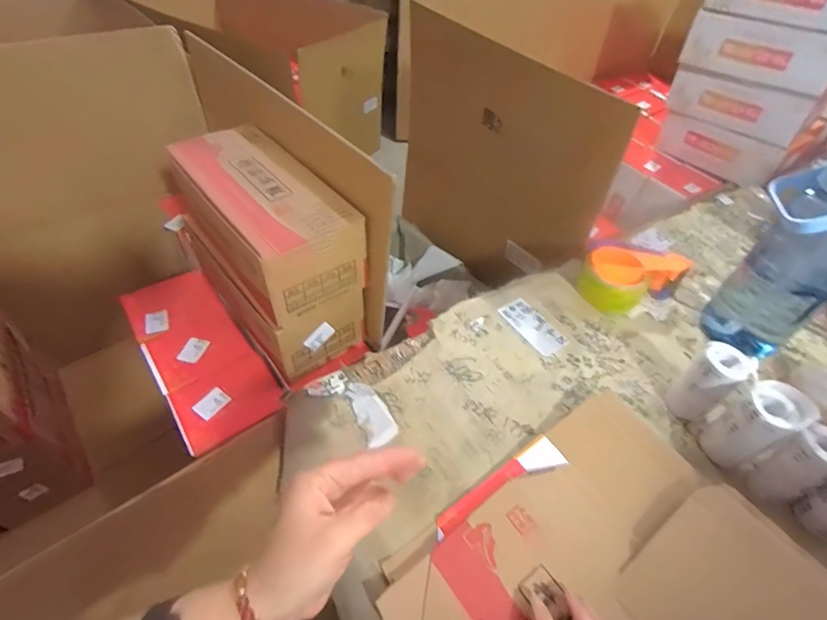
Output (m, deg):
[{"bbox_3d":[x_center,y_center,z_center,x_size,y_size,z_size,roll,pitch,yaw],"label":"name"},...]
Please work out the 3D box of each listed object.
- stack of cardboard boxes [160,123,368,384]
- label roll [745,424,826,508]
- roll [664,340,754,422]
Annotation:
[{"bbox_3d":[-0.197,-0.092,0.626,0.156,0.203,0.293,-24,54,-25],"label":"stack of cardboard boxes"},{"bbox_3d":[0.401,0.167,0.478,0.045,0.107,0.043,3,47,-3],"label":"label roll"},{"bbox_3d":[0.349,0.088,0.544,0.051,0.094,0.047,3,47,-3],"label":"roll"}]

